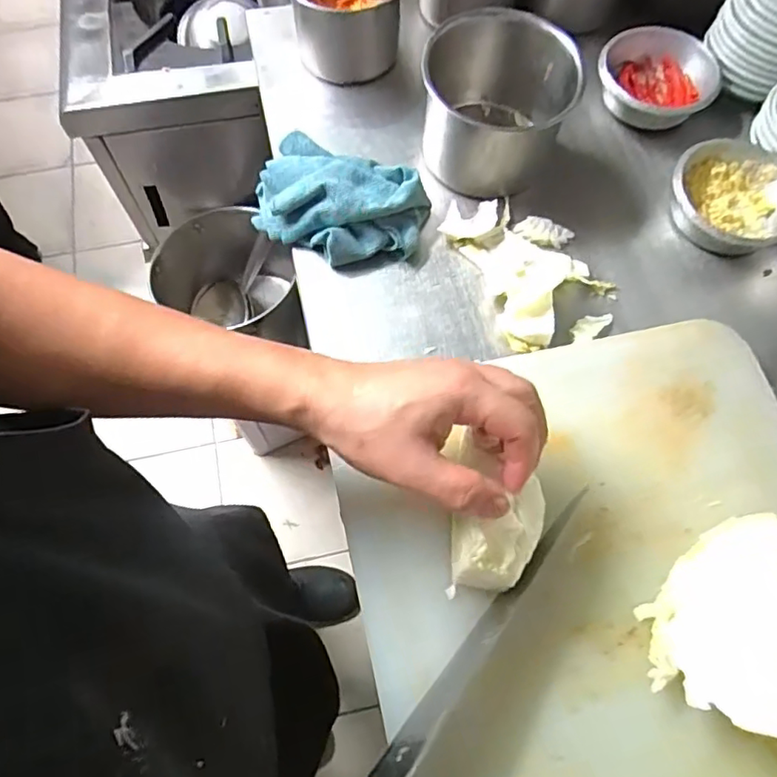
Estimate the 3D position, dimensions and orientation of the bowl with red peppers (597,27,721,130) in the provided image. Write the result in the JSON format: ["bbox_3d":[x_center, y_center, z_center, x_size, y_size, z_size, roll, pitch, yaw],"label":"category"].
[{"bbox_3d":[0.270,-0.312,0.588,0.111,0.043,0.106,0,68,-1],"label":"bowl with red peppers"}]

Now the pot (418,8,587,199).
[{"bbox_3d":[0.094,-0.255,0.532,0.130,0.098,0.131,10,68,3],"label":"pot"}]

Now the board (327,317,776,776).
[{"bbox_3d":[0.153,0.150,0.385,0.326,0.023,0.383,-12,68,-6],"label":"board"}]

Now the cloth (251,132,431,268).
[{"bbox_3d":[-0.046,-0.167,0.518,0.153,0.048,0.099,18,68,6],"label":"cloth"}]

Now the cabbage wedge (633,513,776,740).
[{"bbox_3d":[0.207,0.133,0.361,0.072,0.062,0.128,23,69,8],"label":"cabbage wedge"}]

